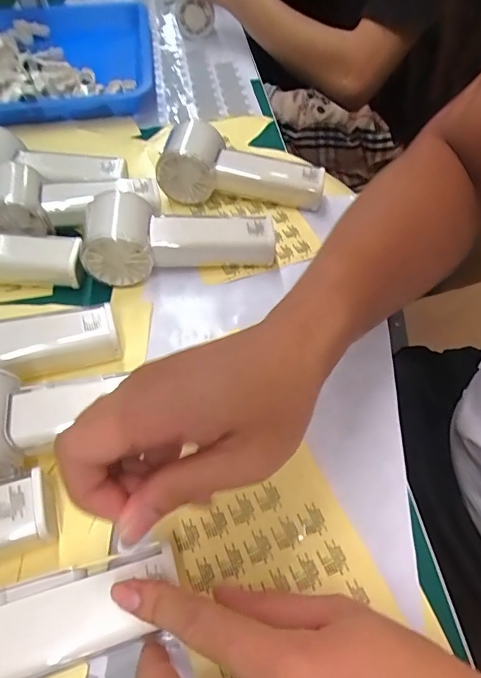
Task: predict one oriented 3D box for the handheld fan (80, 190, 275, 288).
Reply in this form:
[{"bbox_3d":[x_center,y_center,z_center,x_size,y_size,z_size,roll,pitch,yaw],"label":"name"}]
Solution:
[{"bbox_3d":[-0.049,-0.083,0.356,0.150,0.052,0.058,-4,54,-1],"label":"handheld fan"}]

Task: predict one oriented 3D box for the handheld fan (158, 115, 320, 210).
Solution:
[{"bbox_3d":[0.002,-0.157,0.412,0.150,0.056,0.053,5,54,5],"label":"handheld fan"}]

